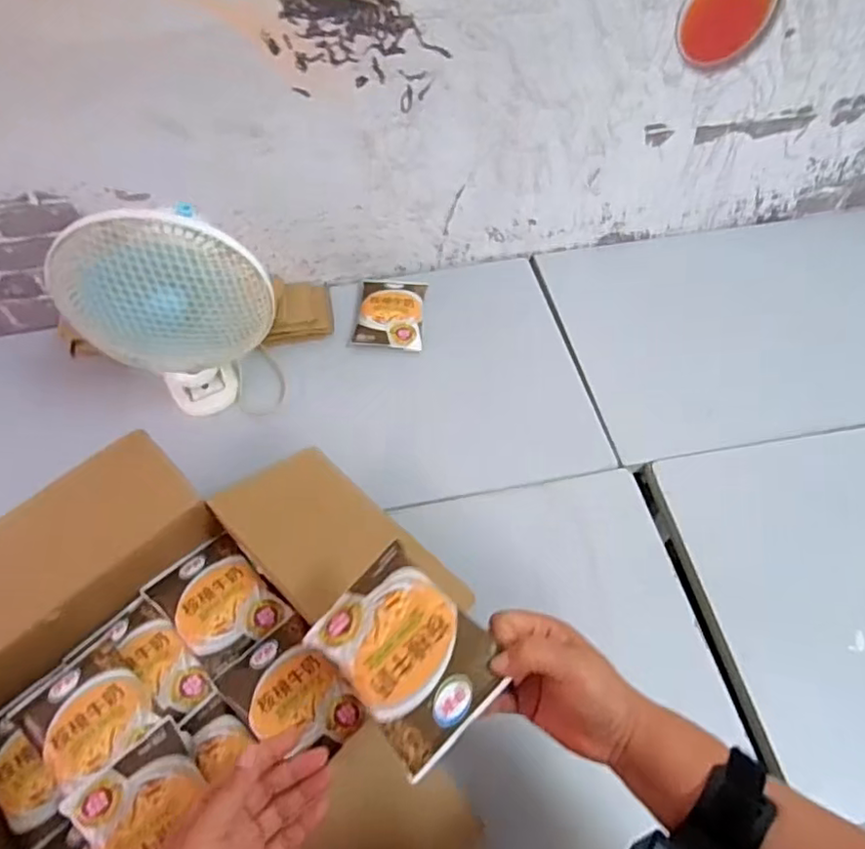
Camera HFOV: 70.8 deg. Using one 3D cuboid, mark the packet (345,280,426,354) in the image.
[{"bbox_3d":[-0.061,-0.172,0.896,0.102,0.022,0.134,6,55,6],"label":"packet"}]

